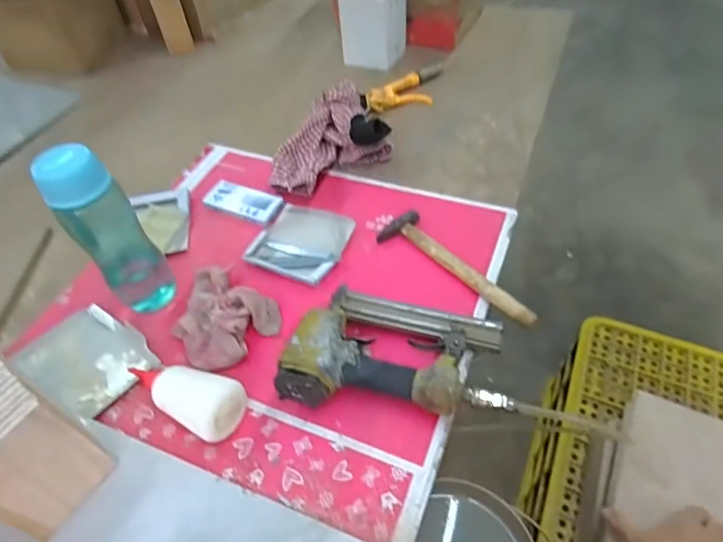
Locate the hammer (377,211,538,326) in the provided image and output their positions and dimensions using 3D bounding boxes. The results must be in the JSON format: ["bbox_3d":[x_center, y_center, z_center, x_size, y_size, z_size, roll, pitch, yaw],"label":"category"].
[{"bbox_3d":[0.131,-0.005,0.645,0.066,0.029,0.244,-38,57,-25],"label":"hammer"}]

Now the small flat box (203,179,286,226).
[{"bbox_3d":[-0.188,-0.112,0.757,0.127,0.012,0.062,19,54,19],"label":"small flat box"}]

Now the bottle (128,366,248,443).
[{"bbox_3d":[-0.204,0.137,0.529,0.153,0.054,0.061,16,53,19],"label":"bottle"}]

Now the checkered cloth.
[{"bbox_3d":[-0.070,-0.225,0.807,0.217,0.067,0.183,-25,53,-17],"label":"checkered cloth"}]

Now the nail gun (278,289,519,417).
[{"bbox_3d":[0.040,0.086,0.539,0.236,0.060,0.152,4,50,9],"label":"nail gun"}]

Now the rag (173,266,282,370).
[{"bbox_3d":[-0.187,0.055,0.610,0.141,0.029,0.120,28,58,27],"label":"rag"}]

